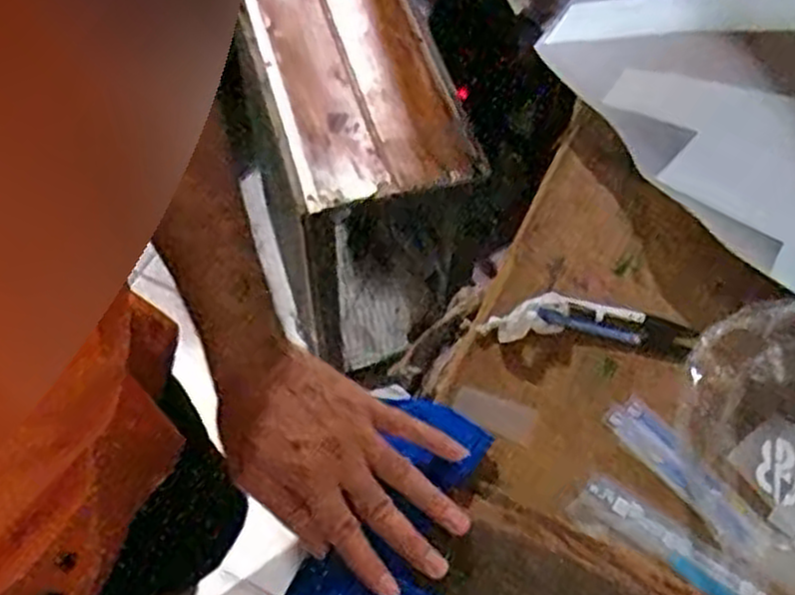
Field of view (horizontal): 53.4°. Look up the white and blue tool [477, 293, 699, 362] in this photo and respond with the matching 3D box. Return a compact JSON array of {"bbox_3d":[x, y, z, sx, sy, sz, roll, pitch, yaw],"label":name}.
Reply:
[{"bbox_3d":[0.142,0.019,0.587,0.152,0.012,0.043,5,59,0],"label":"white and blue tool"}]

